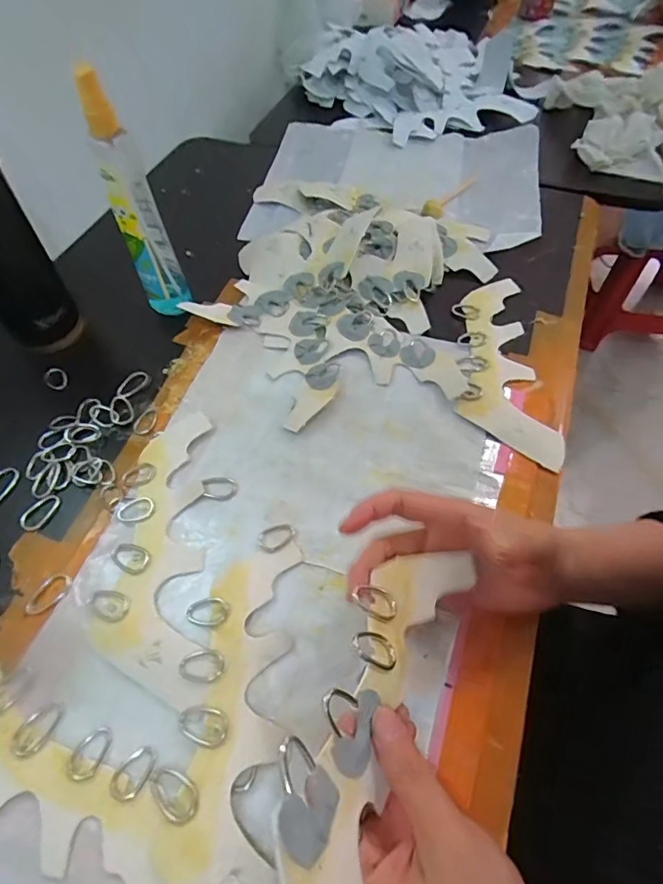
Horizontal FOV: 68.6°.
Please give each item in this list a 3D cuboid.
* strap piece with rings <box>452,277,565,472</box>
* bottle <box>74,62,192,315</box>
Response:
[{"bbox_3d":[0.155,-0.077,0.461,0.079,0.005,0.224,0,56,2],"label":"strap piece with rings"},{"bbox_3d":[-0.175,-0.207,0.439,0.041,0.207,0.026,-20,58,-11],"label":"bottle"}]

